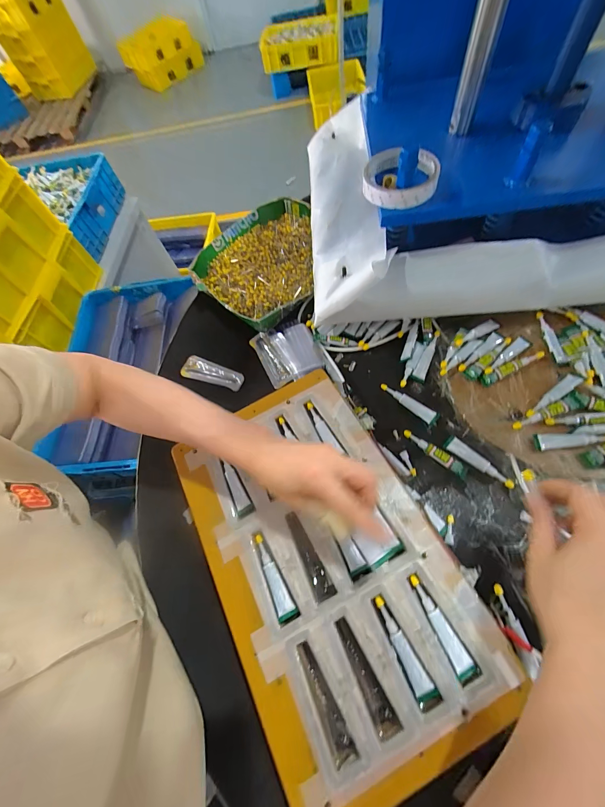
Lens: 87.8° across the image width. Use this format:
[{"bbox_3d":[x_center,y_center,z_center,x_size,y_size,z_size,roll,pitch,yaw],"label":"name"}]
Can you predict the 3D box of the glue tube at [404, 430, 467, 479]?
[{"bbox_3d":[0.166,0.061,0.395,0.084,0.012,0.019,34,74,21],"label":"glue tube"}]

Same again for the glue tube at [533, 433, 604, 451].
[{"bbox_3d":[0.325,0.045,0.377,0.082,0.014,0.019,-3,65,7],"label":"glue tube"}]

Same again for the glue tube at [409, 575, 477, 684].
[{"bbox_3d":[0.129,0.208,0.296,0.017,0.005,0.086,-28,64,-5],"label":"glue tube"}]

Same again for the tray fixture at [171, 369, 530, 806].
[{"bbox_3d":[0.016,0.155,0.335,0.225,0.025,0.373,-26,63,-11],"label":"tray fixture"}]

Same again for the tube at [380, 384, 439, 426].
[{"bbox_3d":[0.144,-0.001,0.428,0.084,0.014,0.016,37,75,22],"label":"tube"}]

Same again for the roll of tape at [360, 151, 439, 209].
[{"bbox_3d":[0.119,-0.275,0.384,0.087,0.026,0.081,-1,62,2],"label":"roll of tape"}]

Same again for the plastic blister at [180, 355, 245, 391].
[{"bbox_3d":[-0.141,-0.050,0.490,0.102,0.020,0.037,15,68,15],"label":"plastic blister"}]

